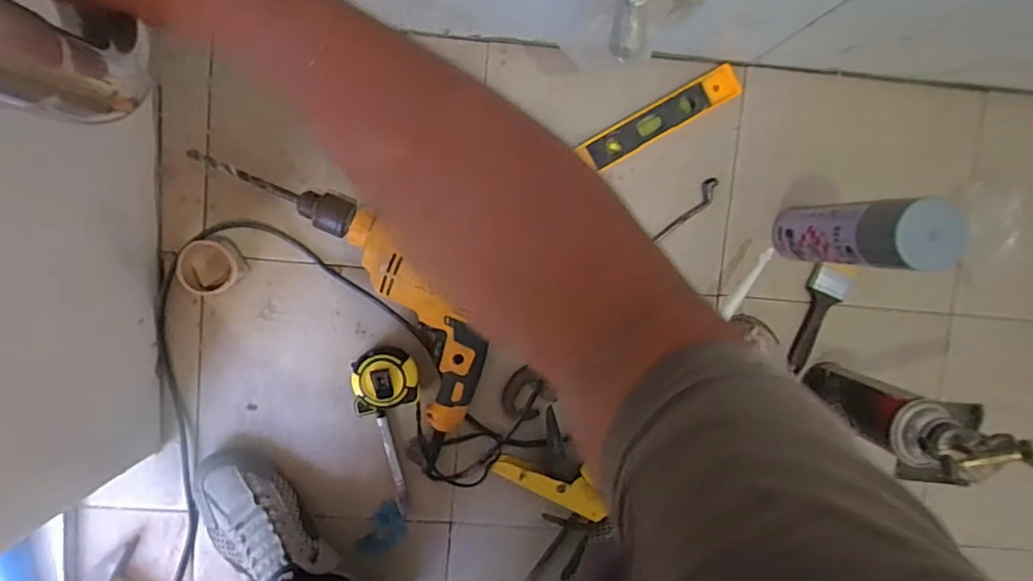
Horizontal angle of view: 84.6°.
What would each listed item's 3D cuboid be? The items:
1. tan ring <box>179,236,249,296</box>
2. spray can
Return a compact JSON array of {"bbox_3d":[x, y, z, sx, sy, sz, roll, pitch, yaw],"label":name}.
[{"bbox_3d":[-0.331,-0.027,0.614,0.062,0.031,0.058,0,96,-5],"label":"tan ring"},{"bbox_3d":[0.344,-0.056,0.578,0.067,0.198,0.063,0,96,-5],"label":"spray can"}]

